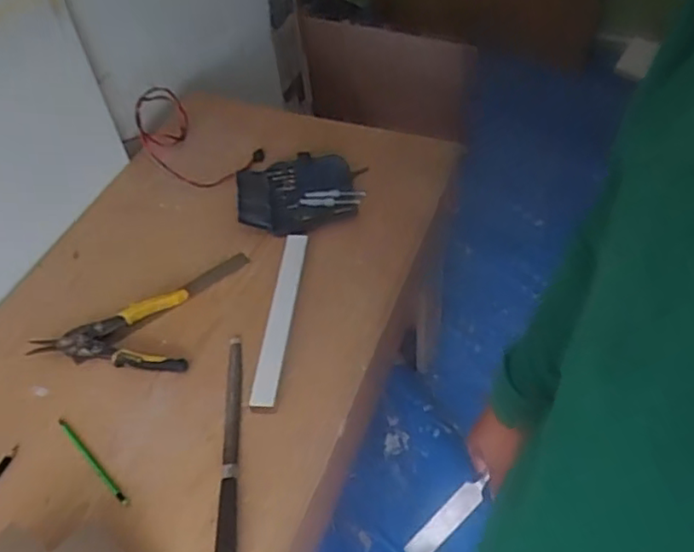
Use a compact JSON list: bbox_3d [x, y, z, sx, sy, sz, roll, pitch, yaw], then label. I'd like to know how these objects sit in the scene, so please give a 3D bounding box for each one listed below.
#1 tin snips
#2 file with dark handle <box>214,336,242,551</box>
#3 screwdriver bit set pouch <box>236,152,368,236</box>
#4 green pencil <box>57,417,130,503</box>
[{"bbox_3d":[-0.348,0.095,0.931,0.227,0.020,0.140,-9,50,-3],"label":"tin snips"},{"bbox_3d":[-0.154,0.212,0.828,0.026,0.015,0.319,-6,50,0],"label":"file with dark handle"},{"bbox_3d":[-0.081,-0.147,1.121,0.218,0.026,0.181,-11,50,-4],"label":"screwdriver bit set pouch"},{"bbox_3d":[-0.335,0.241,0.835,0.009,0.004,0.166,-39,60,-24],"label":"green pencil"}]

